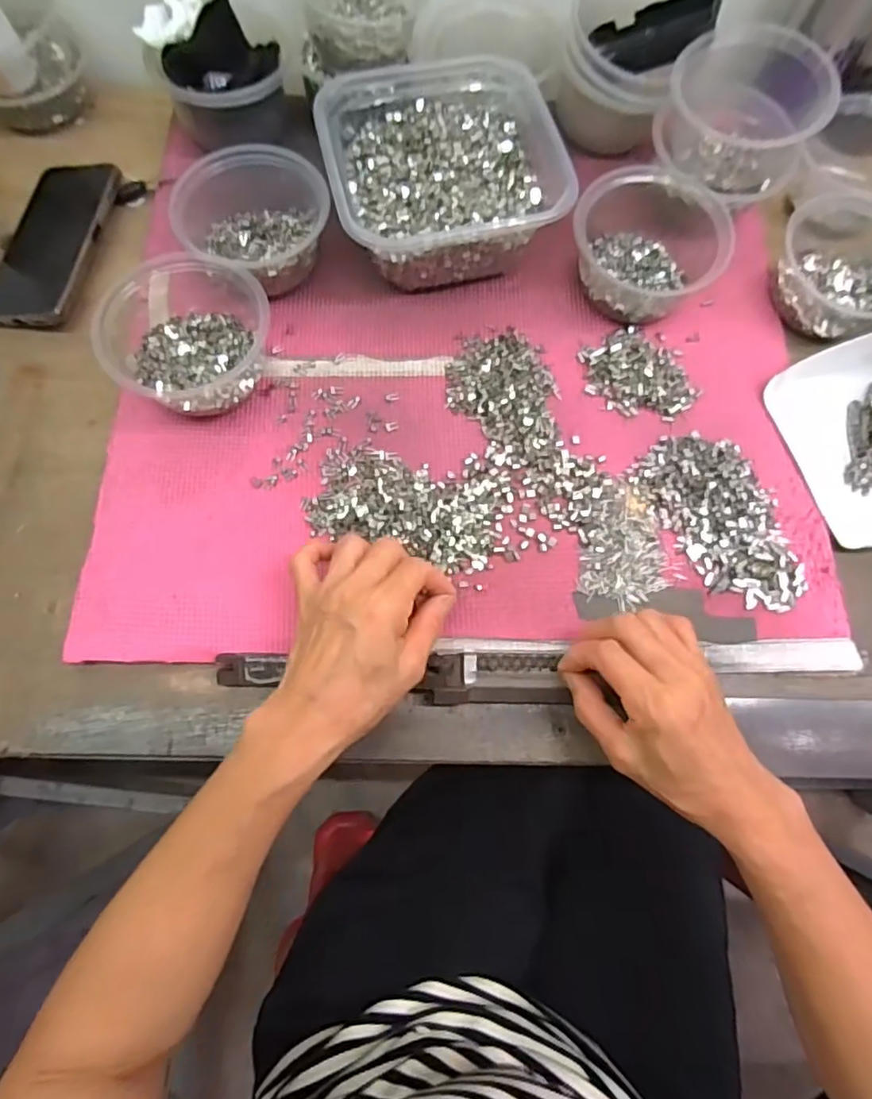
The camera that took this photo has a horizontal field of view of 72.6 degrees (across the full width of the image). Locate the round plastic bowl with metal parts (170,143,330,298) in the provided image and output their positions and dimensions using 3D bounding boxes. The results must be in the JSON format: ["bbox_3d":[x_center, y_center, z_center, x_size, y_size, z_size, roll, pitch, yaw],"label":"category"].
[{"bbox_3d":[-0.138,-0.254,0.462,0.109,0.069,0.100,0,72,-1],"label":"round plastic bowl with metal parts"}]

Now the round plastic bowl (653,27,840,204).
[{"bbox_3d":[0.237,-0.339,0.461,0.113,0.070,0.107,26,72,7],"label":"round plastic bowl"}]

